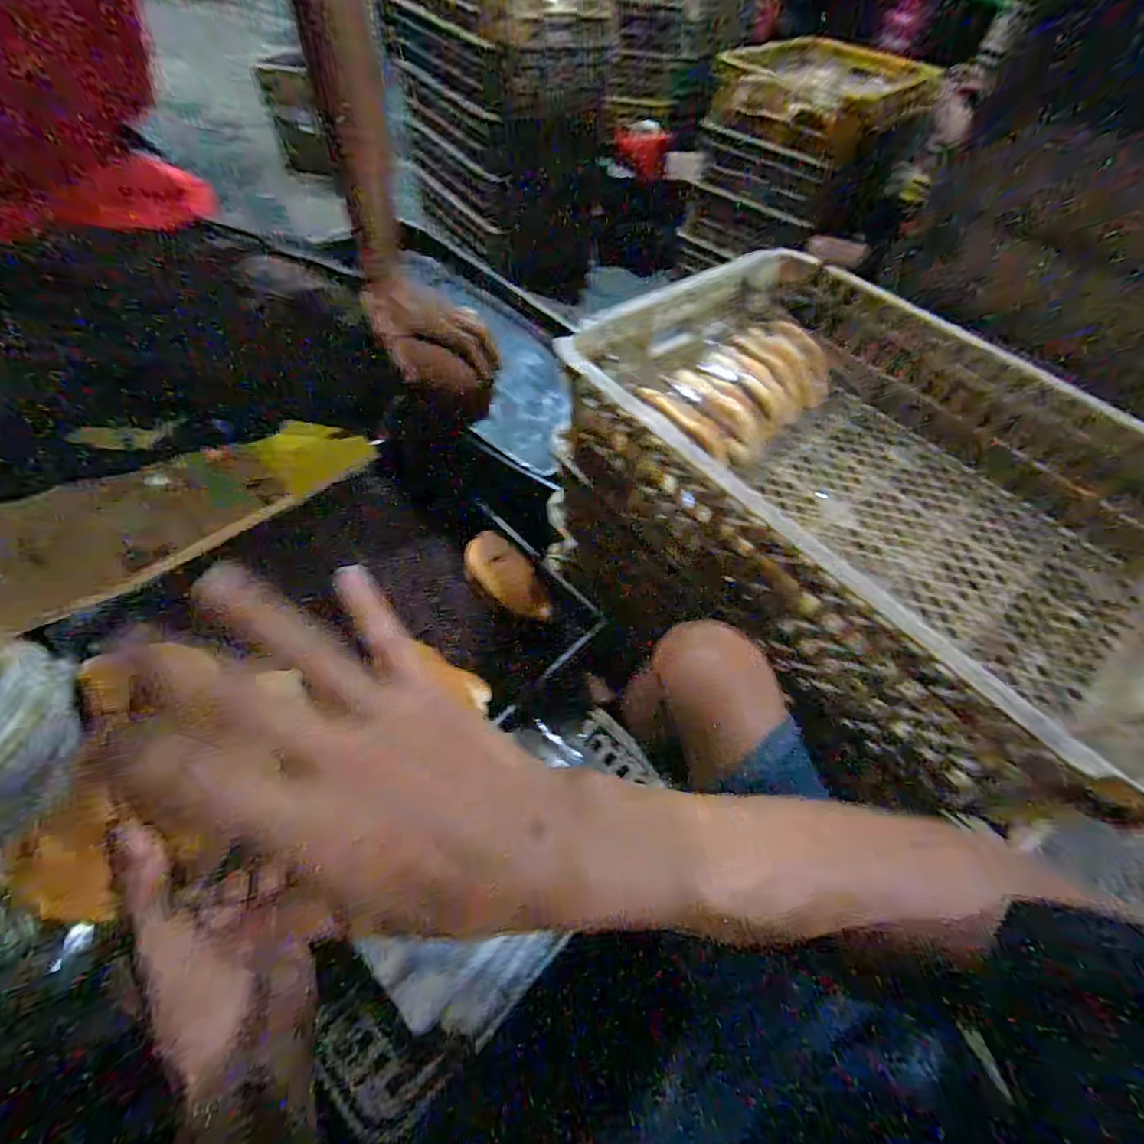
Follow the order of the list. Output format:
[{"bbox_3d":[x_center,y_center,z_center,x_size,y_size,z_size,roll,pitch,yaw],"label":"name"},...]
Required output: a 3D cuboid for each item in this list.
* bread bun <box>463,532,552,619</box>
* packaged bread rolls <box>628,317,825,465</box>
[{"bbox_3d":[-0.081,0.006,0.647,0.143,0.031,0.072,40,61,19],"label":"bread bun"},{"bbox_3d":[0.213,-0.218,0.645,0.293,0.080,0.141,-33,66,-25],"label":"packaged bread rolls"}]

